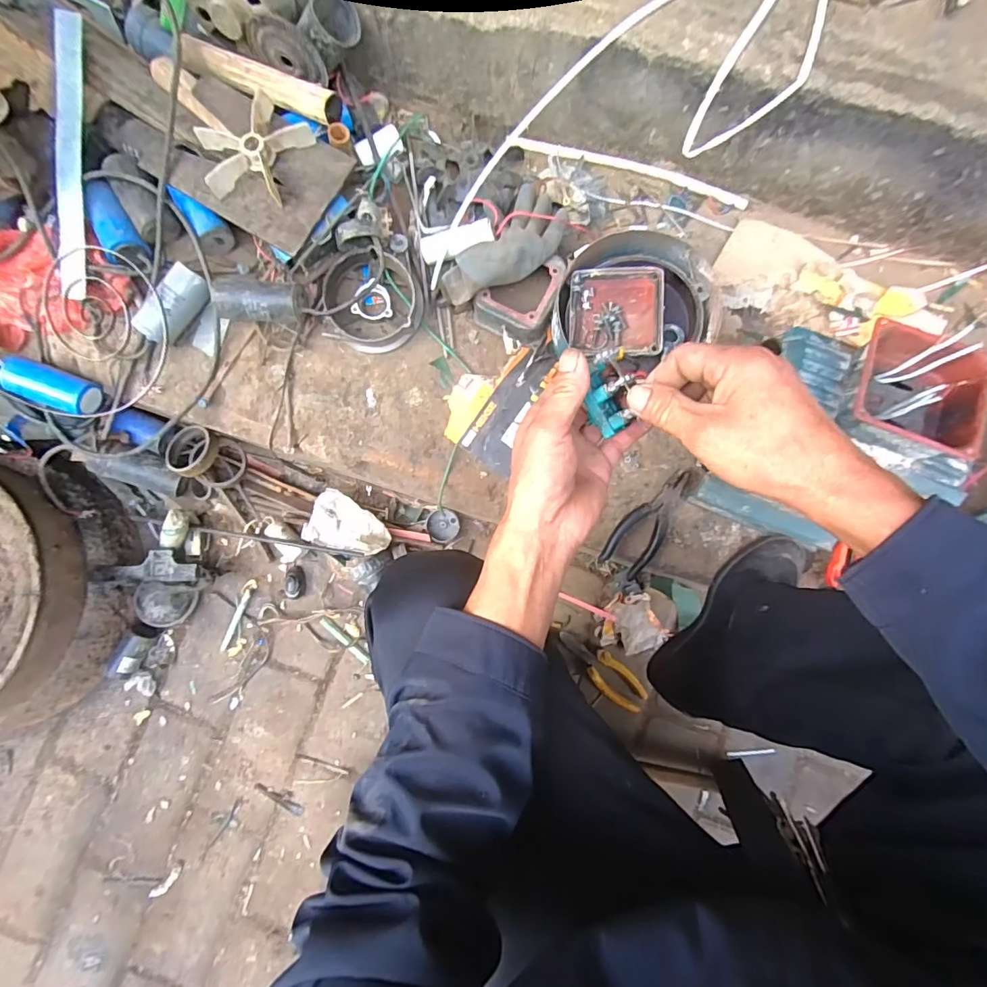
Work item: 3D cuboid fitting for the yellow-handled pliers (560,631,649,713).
[{"bbox_3d":[0.173,0.282,0.765,0.162,0.014,0.054,42,85,5],"label":"yellow-handled pliers"}]

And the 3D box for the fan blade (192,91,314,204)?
[{"bbox_3d":[-0.288,-0.413,0.582,0.136,0.026,0.116,-38,84,-4],"label":"fan blade"}]

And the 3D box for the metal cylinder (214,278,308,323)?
[{"bbox_3d":[-0.298,-0.245,0.622,0.112,0.057,0.052,8,83,2],"label":"metal cylinder"}]

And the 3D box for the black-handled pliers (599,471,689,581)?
[{"bbox_3d":[0.207,0.038,0.631,0.057,0.014,0.153,37,99,5],"label":"black-handled pliers"}]

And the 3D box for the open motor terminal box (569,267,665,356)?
[{"bbox_3d":[0.149,-0.221,0.582,0.108,0.022,0.104,3,83,1],"label":"open motor terminal box"}]

